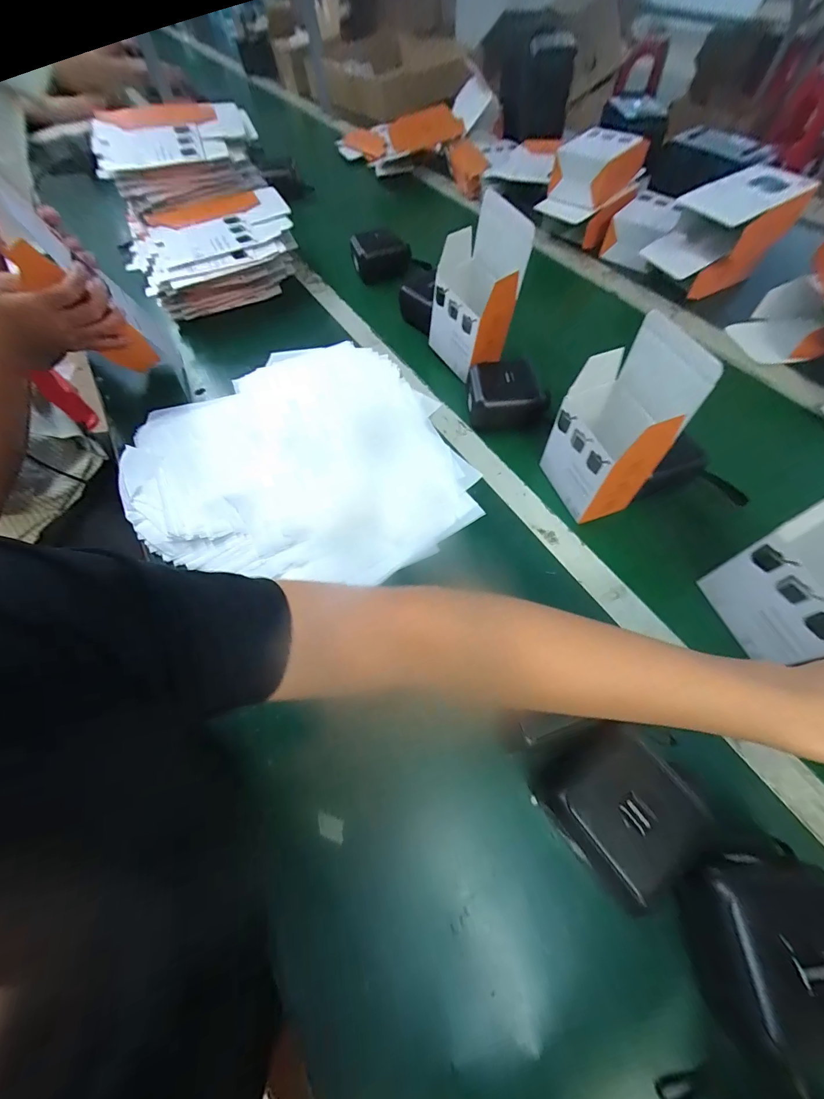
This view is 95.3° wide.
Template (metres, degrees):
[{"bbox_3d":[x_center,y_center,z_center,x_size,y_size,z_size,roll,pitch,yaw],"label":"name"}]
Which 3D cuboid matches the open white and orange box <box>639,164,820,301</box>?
[{"bbox_3d":[0.471,-0.485,0.586,0.174,0.126,0.123,-29,63,-13],"label":"open white and orange box"}]

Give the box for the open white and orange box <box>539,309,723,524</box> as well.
[{"bbox_3d":[0.207,-0.126,0.388,0.079,0.174,0.105,-18,63,-6],"label":"open white and orange box"}]

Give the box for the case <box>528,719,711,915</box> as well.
[{"bbox_3d":[0.151,0.194,0.286,0.091,0.059,0.088,-29,65,-12],"label":"case"}]

